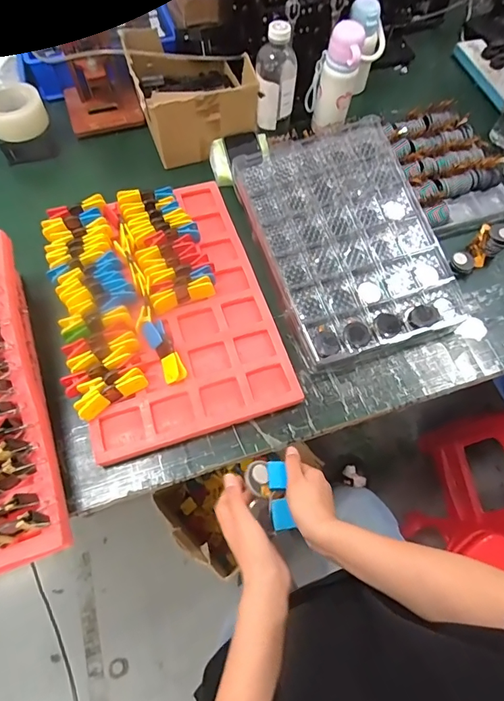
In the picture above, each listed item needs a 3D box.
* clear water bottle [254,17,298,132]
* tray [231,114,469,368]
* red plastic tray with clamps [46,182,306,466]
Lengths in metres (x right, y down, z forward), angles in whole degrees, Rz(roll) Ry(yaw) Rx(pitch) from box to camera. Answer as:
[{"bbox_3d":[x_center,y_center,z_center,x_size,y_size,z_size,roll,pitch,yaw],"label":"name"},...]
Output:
[{"bbox_3d":[0.050,-0.538,0.824,0.078,0.166,0.066,-3,65,-3],"label":"clear water bottle"},{"bbox_3d":[0.171,-0.219,0.771,0.310,0.037,0.444,-19,76,-6],"label":"tray"},{"bbox_3d":[-0.155,-0.089,0.733,0.337,0.056,0.486,-16,67,-9],"label":"red plastic tray with clamps"}]

